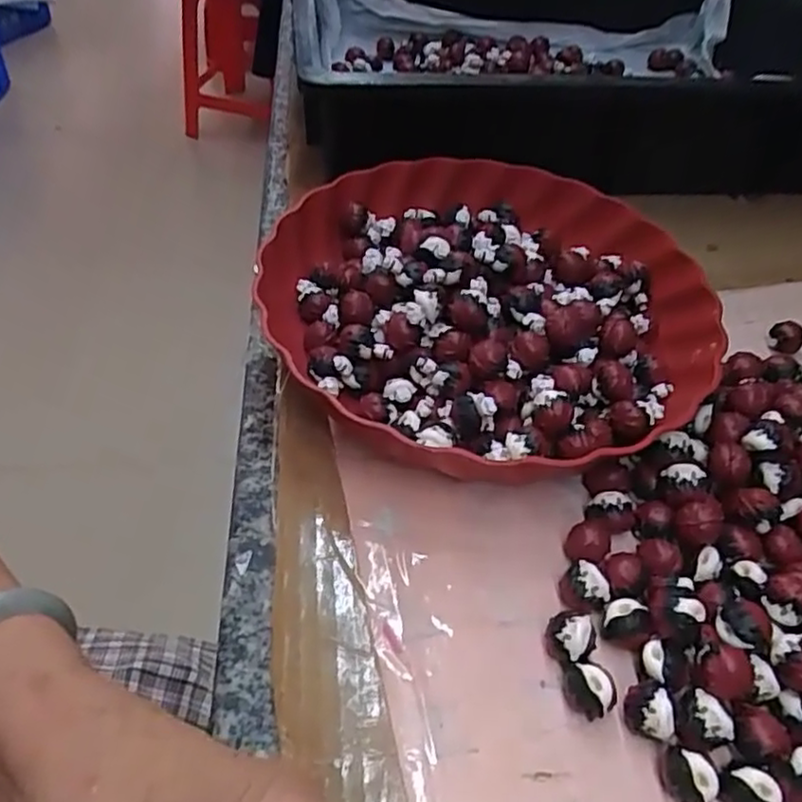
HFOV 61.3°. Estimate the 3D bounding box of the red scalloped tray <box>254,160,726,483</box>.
[{"bbox_3d":[0.049,-0.057,0.388,0.241,0.052,0.253,-14,52,-17],"label":"red scalloped tray"}]

